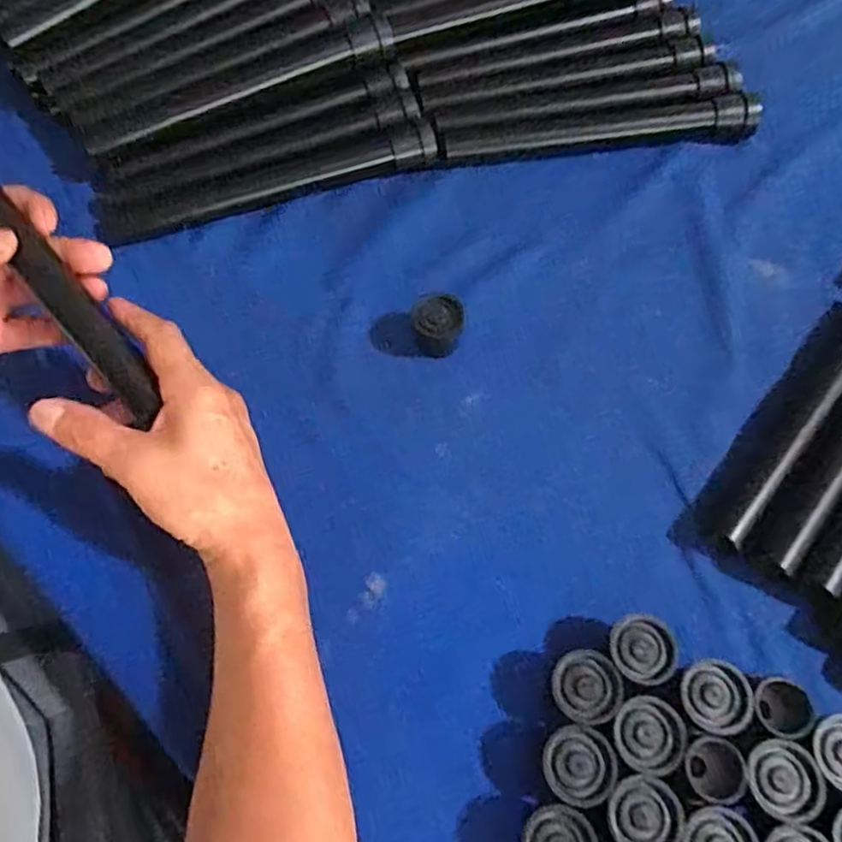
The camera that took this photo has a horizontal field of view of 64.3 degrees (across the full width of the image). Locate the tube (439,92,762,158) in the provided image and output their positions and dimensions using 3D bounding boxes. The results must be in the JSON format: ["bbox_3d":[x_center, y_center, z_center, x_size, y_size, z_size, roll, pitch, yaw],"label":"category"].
[{"bbox_3d":[0.140,-0.230,0.526,0.245,0.023,0.028,-4,65,-1],"label":"tube"}]

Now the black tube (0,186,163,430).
[{"bbox_3d":[-0.211,-0.088,0.360,0.023,0.024,0.208,-39,95,-16],"label":"black tube"}]

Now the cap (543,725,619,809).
[{"bbox_3d":[0.078,0.174,0.340,0.034,0.027,0.034,0,65,0],"label":"cap"}]

